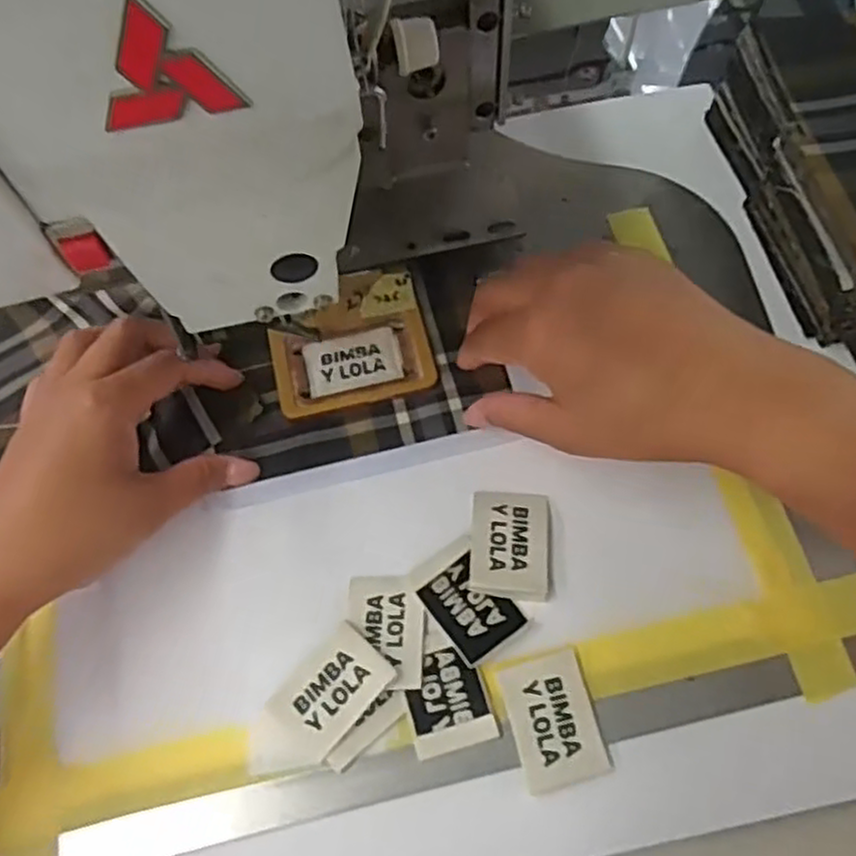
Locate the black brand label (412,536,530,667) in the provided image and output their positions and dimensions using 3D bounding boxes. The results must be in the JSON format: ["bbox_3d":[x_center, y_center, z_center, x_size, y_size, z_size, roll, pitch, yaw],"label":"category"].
[{"bbox_3d":[0.017,0.076,0.327,0.033,0.005,0.047,-32,69,-14],"label":"black brand label"}]

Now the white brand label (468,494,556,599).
[{"bbox_3d":[0.038,0.052,0.337,0.036,0.005,0.050,7,59,-1],"label":"white brand label"}]

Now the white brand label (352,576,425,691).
[{"bbox_3d":[-0.018,0.089,0.322,0.031,0.004,0.049,-3,59,2],"label":"white brand label"}]

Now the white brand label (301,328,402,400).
[{"bbox_3d":[-0.039,-0.035,0.384,0.049,0.004,0.031,-12,64,-3],"label":"white brand label"}]

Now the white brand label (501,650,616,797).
[{"bbox_3d":[0.053,0.120,0.305,0.035,0.007,0.049,-13,65,-4],"label":"white brand label"}]

